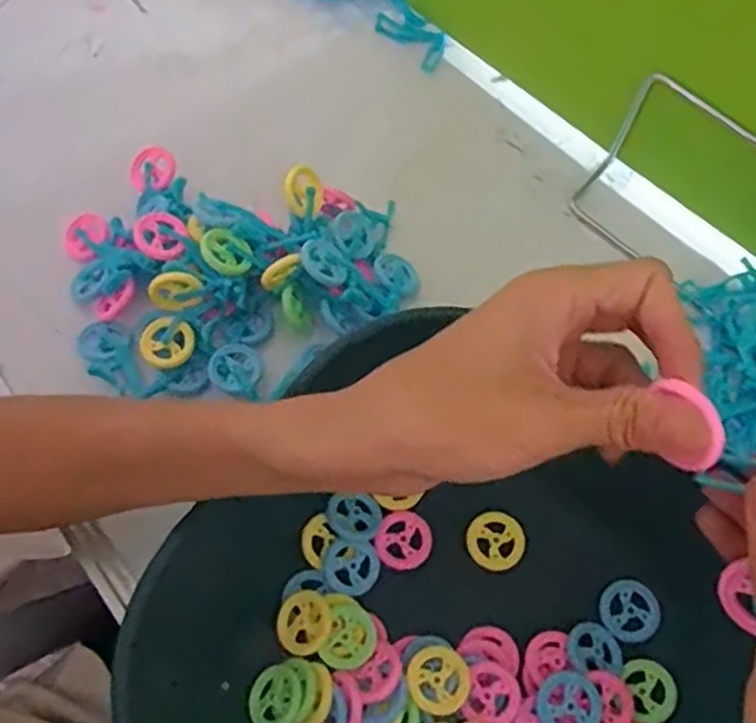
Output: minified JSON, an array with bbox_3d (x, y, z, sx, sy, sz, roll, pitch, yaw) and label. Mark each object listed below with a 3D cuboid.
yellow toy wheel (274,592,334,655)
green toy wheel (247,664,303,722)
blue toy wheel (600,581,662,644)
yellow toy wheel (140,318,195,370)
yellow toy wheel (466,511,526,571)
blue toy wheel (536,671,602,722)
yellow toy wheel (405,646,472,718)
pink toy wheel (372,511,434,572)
[{"bbox_3d":[-0.036,0.128,0.369,0.028,0.007,0.027,0,67,1],"label":"yellow toy wheel"},{"bbox_3d":[-0.049,0.160,0.355,0.027,0.005,0.028,34,78,32],"label":"green toy wheel"},{"bbox_3d":[0.128,0.127,0.382,0.029,0.005,0.030,0,67,1],"label":"blue toy wheel"},{"bbox_3d":[-0.117,-0.010,0.419,0.029,0.008,0.027,0,67,1],"label":"yellow toy wheel"},{"bbox_3d":[0.062,0.094,0.394,0.029,0.007,0.028,0,67,1],"label":"yellow toy wheel"},{"bbox_3d":[0.089,0.161,0.351,0.029,0.007,0.028,0,67,1],"label":"blue toy wheel"},{"bbox_3d":[0.029,0.150,0.353,0.028,0.004,0.029,0,67,1],"label":"yellow toy wheel"},{"bbox_3d":[0.014,0.093,0.391,0.028,0.005,0.030,0,67,1],"label":"pink toy wheel"}]

